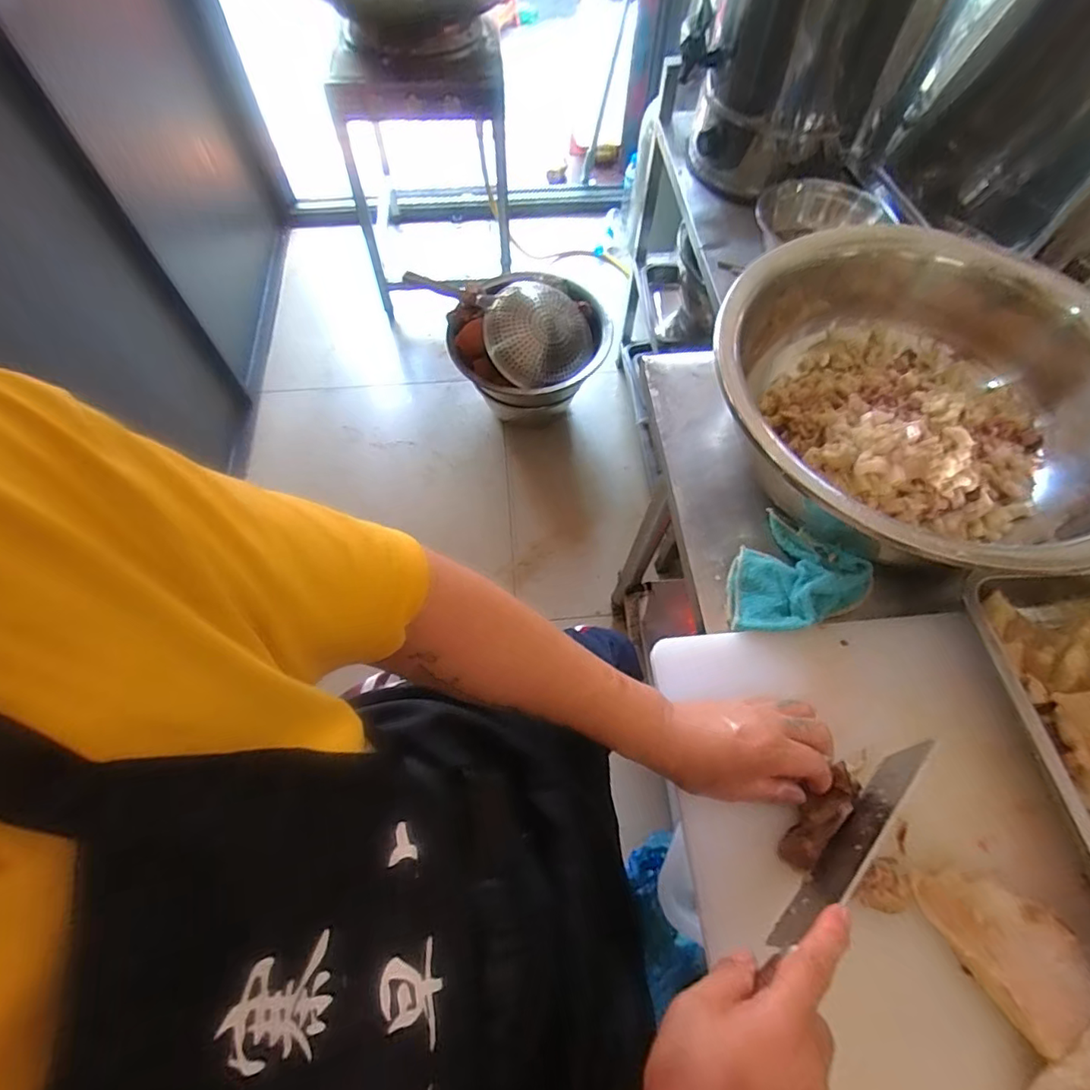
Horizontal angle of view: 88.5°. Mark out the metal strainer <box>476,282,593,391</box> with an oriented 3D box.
[{"bbox_3d":[-0.014,-0.521,1.385,0.266,0.087,0.276,-11,63,-6],"label":"metal strainer"}]

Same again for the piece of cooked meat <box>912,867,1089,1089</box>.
[{"bbox_3d":[0.347,0.323,0.390,0.095,0.029,0.176,-14,64,-7],"label":"piece of cooked meat"}]

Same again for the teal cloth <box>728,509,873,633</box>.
[{"bbox_3d":[0.245,0.041,0.559,0.118,0.039,0.138,39,69,18],"label":"teal cloth"}]

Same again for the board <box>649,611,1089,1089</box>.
[{"bbox_3d":[0.273,0.334,0.392,0.305,0.040,0.596,-7,61,-1],"label":"board"}]

